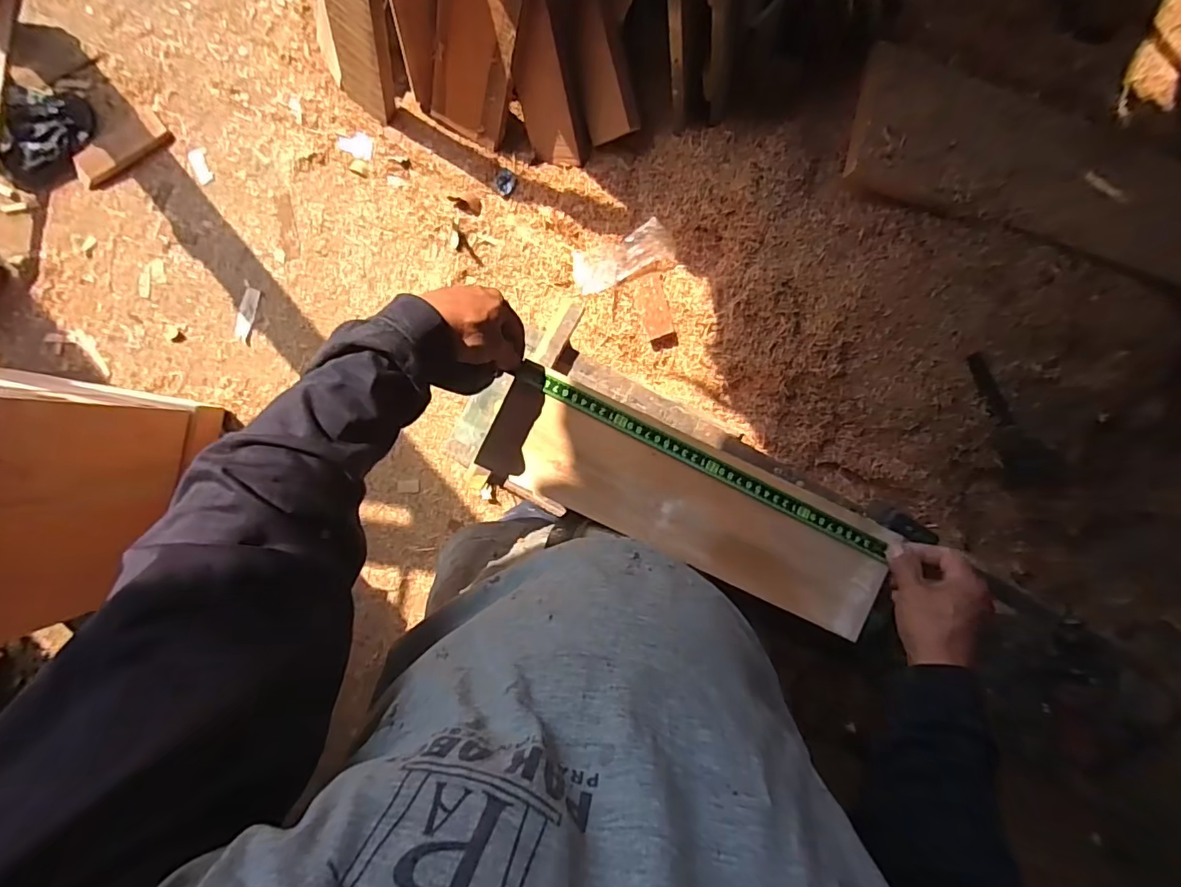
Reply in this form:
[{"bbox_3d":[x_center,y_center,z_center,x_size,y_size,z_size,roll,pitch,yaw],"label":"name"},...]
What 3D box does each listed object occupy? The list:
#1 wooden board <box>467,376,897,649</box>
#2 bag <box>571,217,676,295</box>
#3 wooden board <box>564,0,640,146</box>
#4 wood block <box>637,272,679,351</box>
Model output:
[{"bbox_3d":[0.096,0.055,0.508,0.396,0.016,0.112,25,87,-1],"label":"wooden board"},{"bbox_3d":[0.070,-0.426,1.207,0.234,0.054,0.114,-17,89,22],"label":"bag"},{"bbox_3d":[0.012,-0.845,1.158,0.032,0.137,0.309,-38,125,-29],"label":"wooden board"},{"bbox_3d":[0.148,-0.298,1.179,0.066,0.028,0.173,-11,89,0],"label":"wood block"}]

